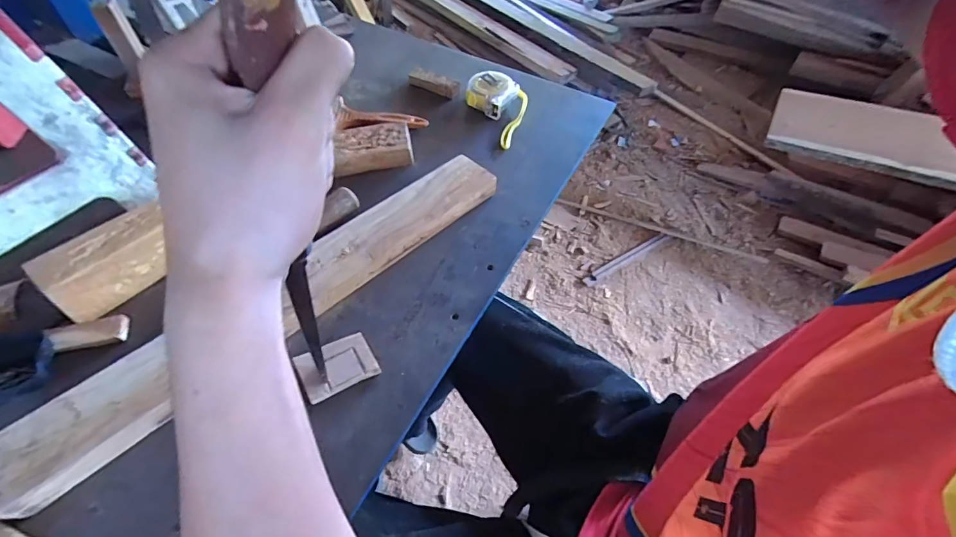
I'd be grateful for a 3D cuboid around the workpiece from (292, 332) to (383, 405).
[{"bbox_3d":[-0.122,0.083,0.377,0.060,0.005,0.047,-24,57,-20],"label":"workpiece"}]

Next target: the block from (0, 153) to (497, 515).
[{"bbox_3d":[-0.169,0.015,0.411,0.077,0.024,0.473,37,59,24],"label":"block"}]

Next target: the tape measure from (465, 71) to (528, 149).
[{"bbox_3d":[0.020,-0.228,0.609,0.087,0.035,0.118,17,53,10],"label":"tape measure"}]

